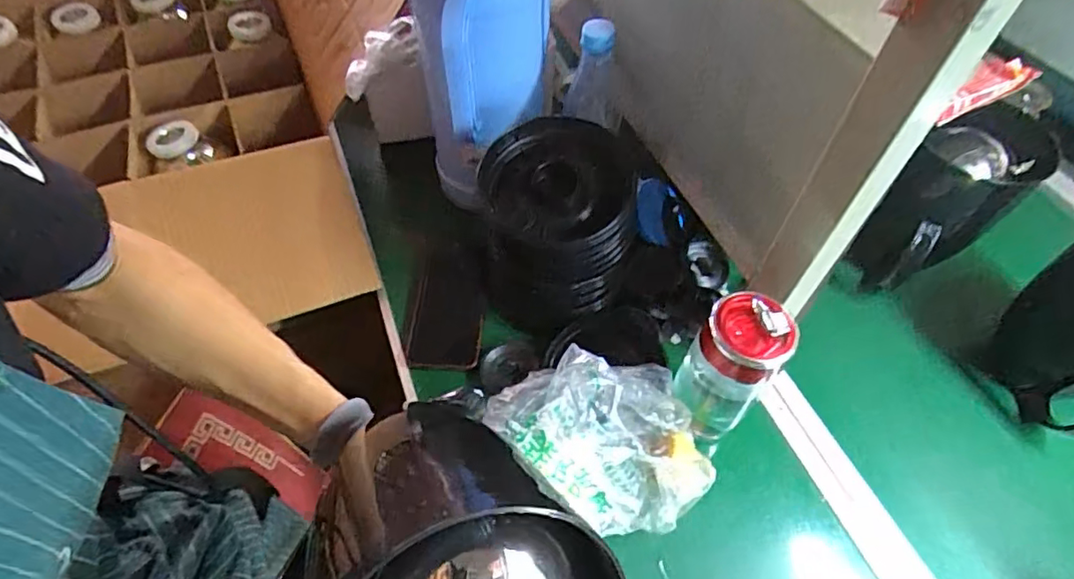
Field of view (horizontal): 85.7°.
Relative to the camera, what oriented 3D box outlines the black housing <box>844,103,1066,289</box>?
[{"bbox_3d":[0.423,-0.076,0.641,0.127,0.171,0.099,-14,56,-13],"label":"black housing"}]

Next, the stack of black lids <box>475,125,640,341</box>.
[{"bbox_3d":[0.018,-0.061,0.572,0.141,0.152,0.137,-4,54,-6],"label":"stack of black lids"}]

